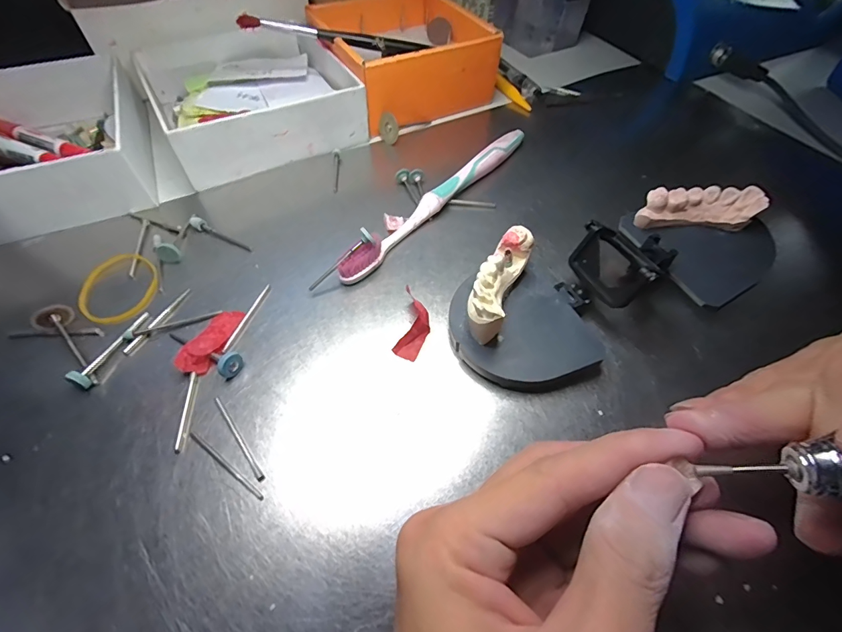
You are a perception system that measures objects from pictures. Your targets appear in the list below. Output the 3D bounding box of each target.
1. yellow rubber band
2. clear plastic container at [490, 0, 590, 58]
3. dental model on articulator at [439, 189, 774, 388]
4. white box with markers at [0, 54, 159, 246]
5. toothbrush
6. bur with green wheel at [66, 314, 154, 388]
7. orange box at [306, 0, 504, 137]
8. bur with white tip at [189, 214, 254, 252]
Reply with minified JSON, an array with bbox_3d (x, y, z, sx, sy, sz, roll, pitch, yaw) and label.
[{"bbox_3d":[-0.163,-0.016,0.211,0.038,0.004,0.046,-10,56,-9],"label":"yellow rubber band"},{"bbox_3d":[0.122,-0.310,0.394,0.072,0.049,0.063,-21,59,-16],"label":"clear plastic container"},{"bbox_3d":[0.097,-0.019,0.197,0.173,0.039,0.066,-21,59,-16],"label":"dental model on articulator"},{"bbox_3d":[-0.261,-0.124,0.258,0.142,0.035,0.175,-21,59,-16],"label":"white box with markers"},{"bbox_3d":[0.015,-0.077,0.248,0.013,0.017,0.178,35,61,20],"label":"toothbrush"},{"bbox_3d":[-0.148,0.014,0.186,0.009,0.010,0.044,14,56,7],"label":"bur with green wheel"},{"bbox_3d":[-0.016,-0.219,0.326,0.121,0.049,0.129,-21,59,-16],"label":"orange box"},{"bbox_3d":[-0.120,-0.048,0.233,0.046,0.005,0.007,29,59,16],"label":"bur with white tip"}]

